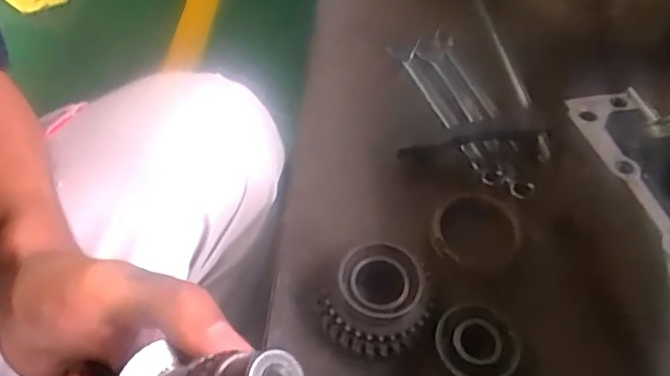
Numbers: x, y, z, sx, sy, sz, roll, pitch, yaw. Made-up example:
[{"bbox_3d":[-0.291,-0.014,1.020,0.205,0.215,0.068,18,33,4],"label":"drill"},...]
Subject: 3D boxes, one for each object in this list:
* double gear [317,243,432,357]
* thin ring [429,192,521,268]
[{"bbox_3d":[0.026,0.069,0.365,0.057,0.027,0.061,28,58,17],"label":"double gear"},{"bbox_3d":[0.095,0.029,0.408,0.058,0.008,0.055,1,54,-1],"label":"thin ring"}]

